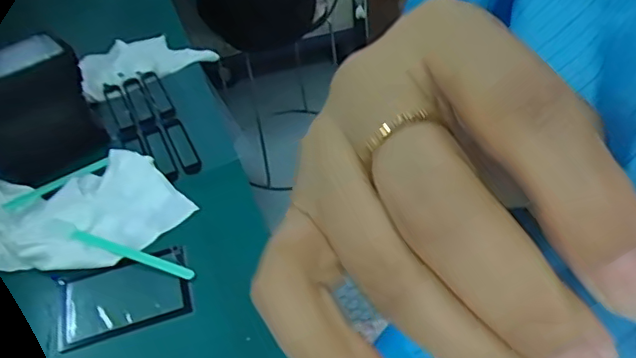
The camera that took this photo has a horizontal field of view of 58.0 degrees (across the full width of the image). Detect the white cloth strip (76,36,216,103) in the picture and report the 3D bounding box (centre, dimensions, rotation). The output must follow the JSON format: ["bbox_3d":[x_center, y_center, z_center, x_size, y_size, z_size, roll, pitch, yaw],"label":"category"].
[{"bbox_3d":[-0.178,-0.123,0.592,0.134,0.019,0.073,-24,45,-18],"label":"white cloth strip"}]

